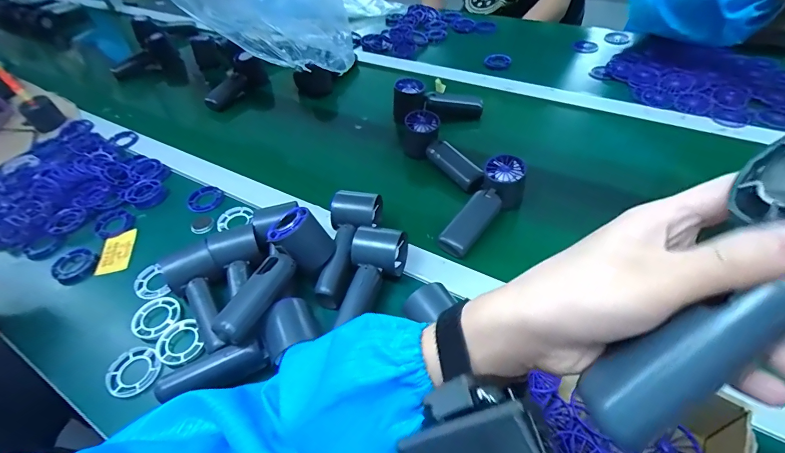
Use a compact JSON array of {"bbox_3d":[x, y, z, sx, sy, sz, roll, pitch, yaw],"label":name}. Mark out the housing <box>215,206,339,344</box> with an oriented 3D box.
[{"bbox_3d":[-0.129,0.046,0.409,0.064,0.055,0.141,26,55,26],"label":"housing"}]

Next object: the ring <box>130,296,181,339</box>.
[{"bbox_3d":[-0.261,0.100,0.437,0.047,0.007,0.049,-3,47,3],"label":"ring"}]

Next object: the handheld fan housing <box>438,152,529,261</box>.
[{"bbox_3d":[0.119,-0.020,0.522,0.042,0.065,0.152,34,75,31],"label":"handheld fan housing"}]

